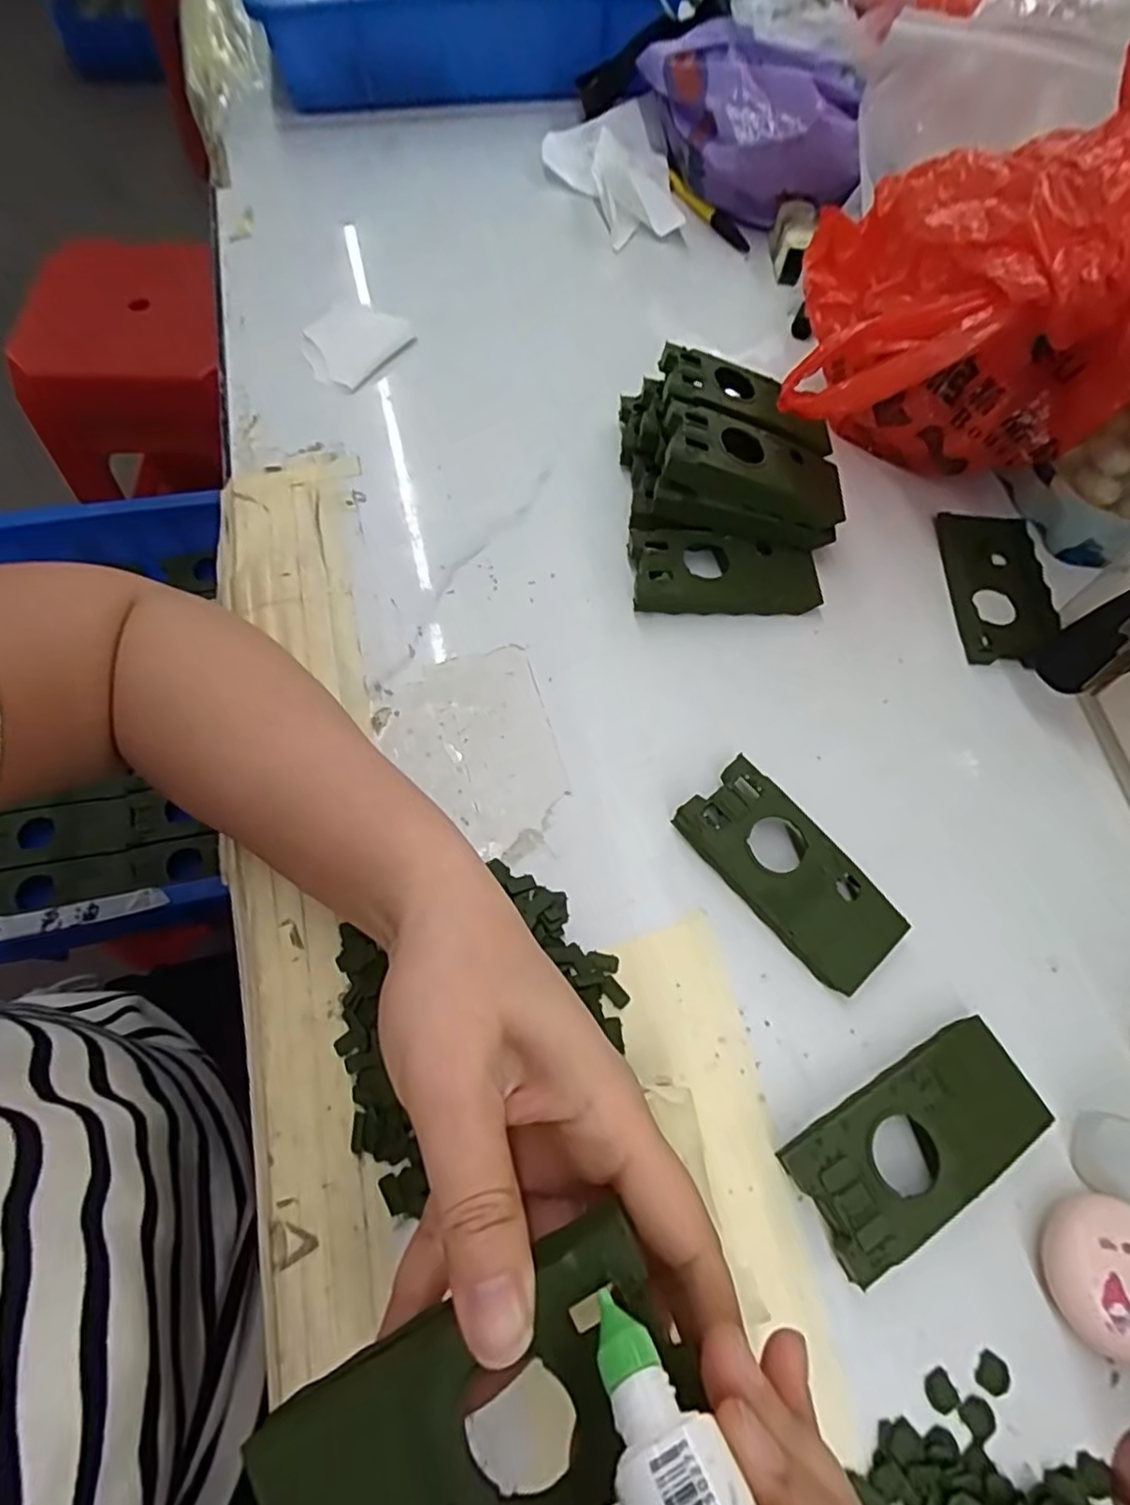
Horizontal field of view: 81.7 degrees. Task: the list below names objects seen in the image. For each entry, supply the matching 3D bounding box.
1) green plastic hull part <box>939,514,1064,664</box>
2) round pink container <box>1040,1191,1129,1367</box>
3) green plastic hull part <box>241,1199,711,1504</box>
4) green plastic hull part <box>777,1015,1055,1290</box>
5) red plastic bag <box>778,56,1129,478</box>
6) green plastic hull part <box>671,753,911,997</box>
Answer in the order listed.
[{"bbox_3d":[0.247,-0.096,0.375,0.048,0.012,0.101,3,66,-3],"label":"green plastic hull part"},{"bbox_3d":[0.201,0.190,0.237,0.047,0.021,0.049,1,66,-3],"label":"round pink container"},{"bbox_3d":[-0.021,0.154,0.149,0.105,0.008,0.048,-35,69,1],"label":"green plastic hull part"},{"bbox_3d":[0.138,0.150,0.254,0.104,0.020,0.047,-24,70,-14],"label":"green plastic hull part"},{"bbox_3d":[0.203,-0.220,0.336,0.172,0.181,0.132,8,66,0],"label":"red plastic bag"},{"bbox_3d":[0.100,0.055,0.296,0.047,0.020,0.103,-38,74,-18],"label":"green plastic hull part"}]

